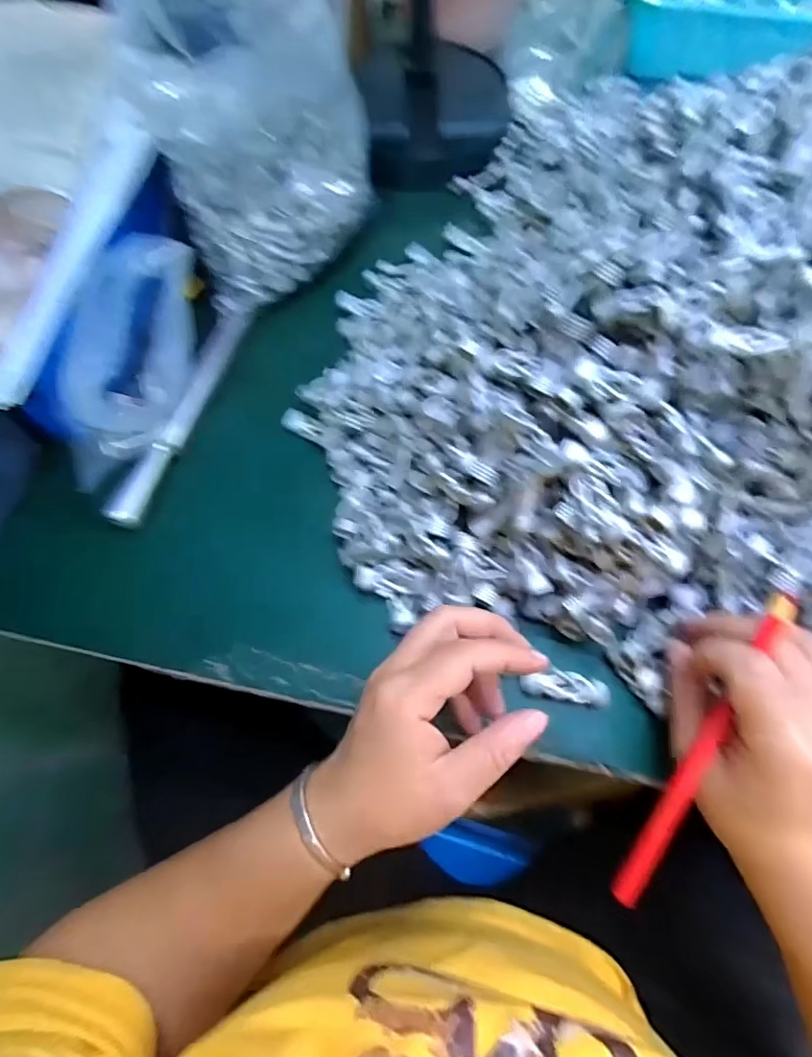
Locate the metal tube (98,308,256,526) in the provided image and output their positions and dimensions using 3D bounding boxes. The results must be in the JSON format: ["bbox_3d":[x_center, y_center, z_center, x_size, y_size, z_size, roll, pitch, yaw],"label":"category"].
[{"bbox_3d":[-0.155,-0.084,0.374,0.018,0.018,0.182,17,70,8],"label":"metal tube"}]

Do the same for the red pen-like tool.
[{"bbox_3d":[0.143,0.109,0.258,0.011,0.006,0.170,26,96,11],"label":"red pen-like tool"}]

